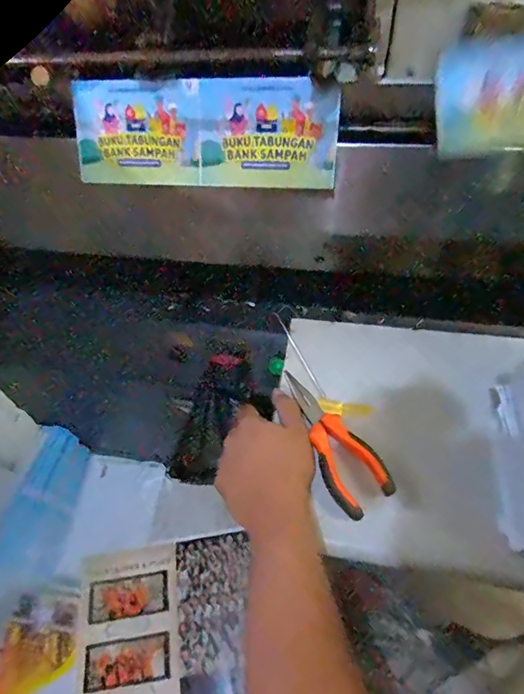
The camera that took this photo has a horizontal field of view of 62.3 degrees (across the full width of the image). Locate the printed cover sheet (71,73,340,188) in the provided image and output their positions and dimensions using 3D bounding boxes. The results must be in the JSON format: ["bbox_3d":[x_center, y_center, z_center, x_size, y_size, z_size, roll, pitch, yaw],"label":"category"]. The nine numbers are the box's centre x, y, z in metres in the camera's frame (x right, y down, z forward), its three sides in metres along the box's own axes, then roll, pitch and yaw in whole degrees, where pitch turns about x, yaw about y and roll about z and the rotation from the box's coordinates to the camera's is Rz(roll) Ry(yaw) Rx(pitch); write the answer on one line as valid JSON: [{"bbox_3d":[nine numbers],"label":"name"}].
[{"bbox_3d":[-0.071,-0.244,0.495,0.306,0.109,0.010,6,22,10],"label":"printed cover sheet"}]

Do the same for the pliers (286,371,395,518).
[{"bbox_3d":[0.064,0.091,0.433,0.057,0.017,0.152,-31,59,-15],"label":"pliers"}]

